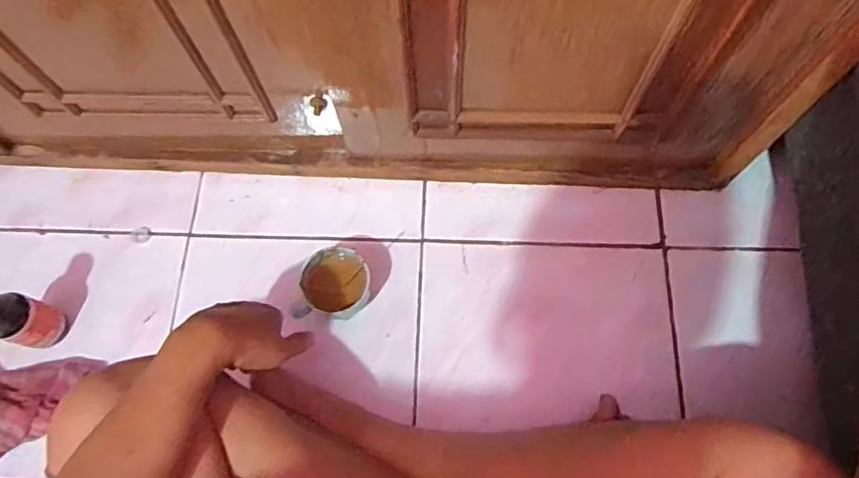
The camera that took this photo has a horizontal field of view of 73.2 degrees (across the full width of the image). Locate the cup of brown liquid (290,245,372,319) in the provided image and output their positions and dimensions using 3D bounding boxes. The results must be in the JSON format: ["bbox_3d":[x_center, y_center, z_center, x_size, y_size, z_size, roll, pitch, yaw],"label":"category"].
[{"bbox_3d":[-0.109,0.059,0.679,0.074,0.062,0.079,0,70,1],"label":"cup of brown liquid"}]

